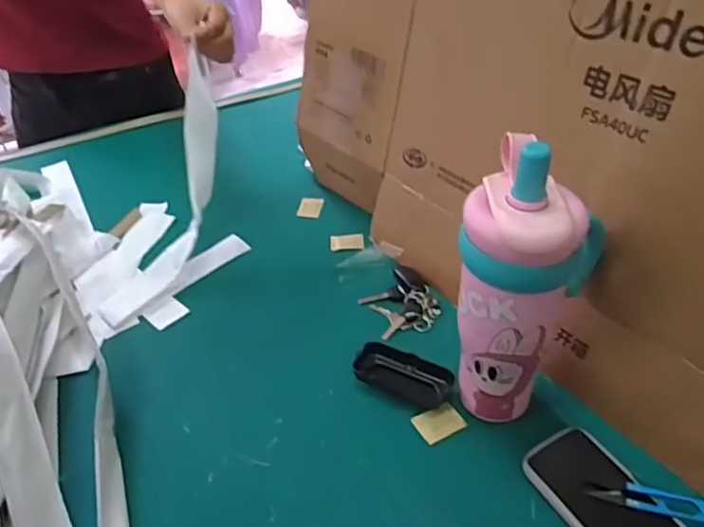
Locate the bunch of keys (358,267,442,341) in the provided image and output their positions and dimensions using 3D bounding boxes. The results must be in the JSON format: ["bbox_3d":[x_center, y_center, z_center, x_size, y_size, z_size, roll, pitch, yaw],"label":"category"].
[{"bbox_3d":[0.061,0.044,0.759,0.087,0.018,0.115,-12,41,-11],"label":"bunch of keys"}]

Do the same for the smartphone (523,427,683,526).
[{"bbox_3d":[0.237,0.225,0.524,0.083,0.017,0.168,-21,44,-20],"label":"smartphone"}]

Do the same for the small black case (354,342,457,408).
[{"bbox_3d":[0.059,0.125,0.657,0.107,0.024,0.050,16,44,20],"label":"small black case"}]

